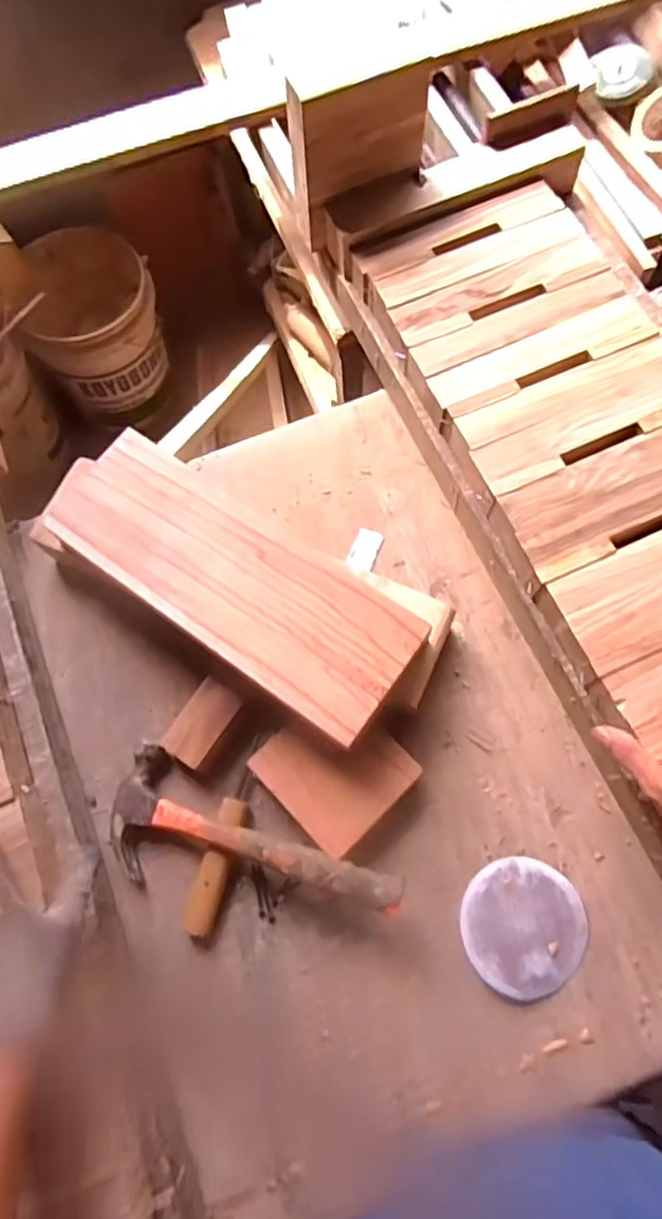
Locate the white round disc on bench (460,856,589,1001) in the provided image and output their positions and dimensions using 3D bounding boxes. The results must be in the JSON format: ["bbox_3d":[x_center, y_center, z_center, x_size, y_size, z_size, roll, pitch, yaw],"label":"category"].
[{"bbox_3d":[0.182,0.297,0.602,0.114,0.012,0.114,0,72,1],"label":"white round disc on bench"}]

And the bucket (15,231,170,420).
[{"bbox_3d":[-0.521,-0.647,1.505,0.277,0.373,0.299,-16,71,-1],"label":"bucket"}]

